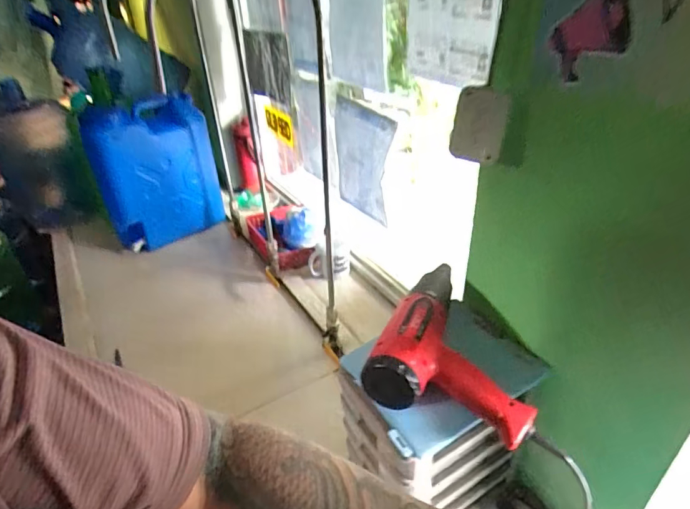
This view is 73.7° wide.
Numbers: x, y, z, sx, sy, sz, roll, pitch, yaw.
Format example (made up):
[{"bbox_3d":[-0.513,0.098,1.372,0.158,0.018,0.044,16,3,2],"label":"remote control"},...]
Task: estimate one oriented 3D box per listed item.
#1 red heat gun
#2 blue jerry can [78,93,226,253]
[{"bbox_3d":[0.150,0.118,0.582,0.182,0.072,0.207,14,38,24],"label":"red heat gun"},{"bbox_3d":[-0.551,-0.236,1.358,0.333,0.403,0.173,-16,36,-17],"label":"blue jerry can"}]

